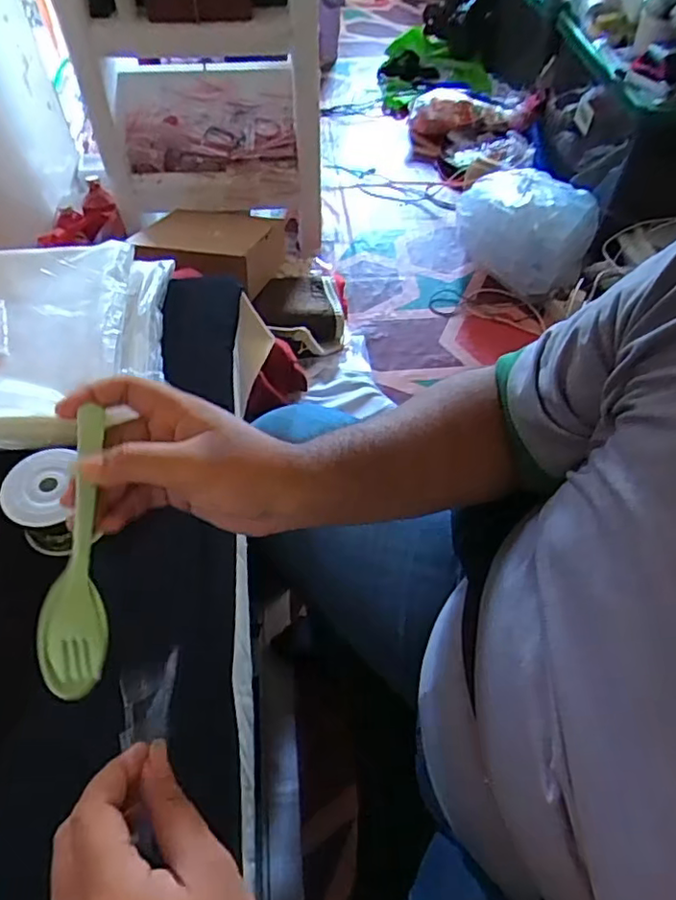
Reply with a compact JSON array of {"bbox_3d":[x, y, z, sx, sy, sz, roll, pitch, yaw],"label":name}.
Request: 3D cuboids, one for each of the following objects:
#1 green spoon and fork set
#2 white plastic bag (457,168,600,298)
[{"bbox_3d":[-0.138,0.051,0.326,0.032,0.019,0.151,-2,71,-2],"label":"green spoon and fork set"},{"bbox_3d":[0.472,-0.558,1.497,0.310,0.169,0.255,36,61,23],"label":"white plastic bag"}]

